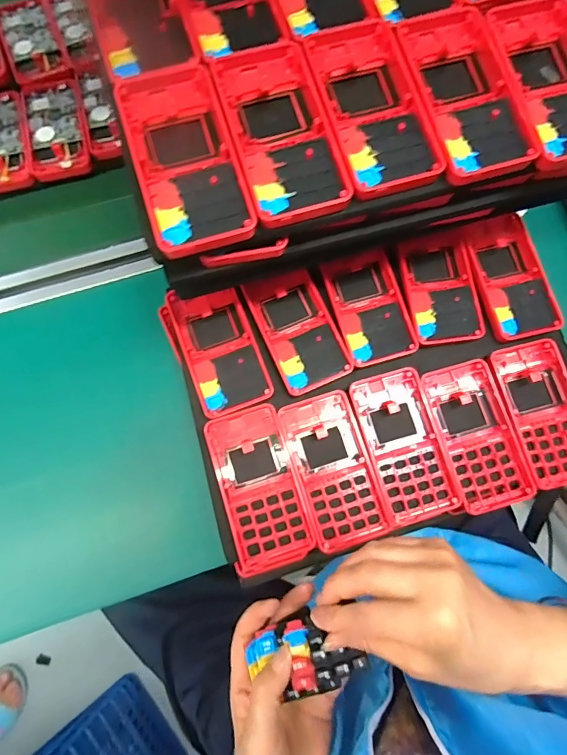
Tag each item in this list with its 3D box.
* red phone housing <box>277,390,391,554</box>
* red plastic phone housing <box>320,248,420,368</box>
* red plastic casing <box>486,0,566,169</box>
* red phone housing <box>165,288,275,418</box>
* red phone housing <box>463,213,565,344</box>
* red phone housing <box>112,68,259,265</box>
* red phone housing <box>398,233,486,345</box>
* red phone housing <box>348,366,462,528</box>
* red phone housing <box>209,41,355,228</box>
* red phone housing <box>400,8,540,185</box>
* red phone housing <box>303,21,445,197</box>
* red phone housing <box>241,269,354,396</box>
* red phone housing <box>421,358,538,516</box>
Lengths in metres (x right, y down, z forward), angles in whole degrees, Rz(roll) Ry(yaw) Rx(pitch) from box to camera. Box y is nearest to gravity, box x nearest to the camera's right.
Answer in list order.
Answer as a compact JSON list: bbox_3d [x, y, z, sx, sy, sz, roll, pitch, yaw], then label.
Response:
[{"bbox_3d":[0.042,0.077,0.357,0.063,0.020,0.123,-17,76,-5],"label":"red phone housing"},{"bbox_3d":[0.078,-0.063,0.386,0.063,0.013,0.100,-16,76,-5],"label":"red plastic phone housing"},{"bbox_3d":[0.184,-0.207,0.293,0.063,0.022,0.131,-12,76,-4],"label":"red plastic casing"},{"bbox_3d":[-0.057,-0.028,0.377,0.063,0.011,0.118,-21,76,-6],"label":"red phone housing"},{"bbox_3d":[0.212,-0.094,0.398,0.066,0.016,0.119,-13,76,-4],"label":"red phone housing"},{"bbox_3d":[-0.064,-0.143,0.276,0.063,0.020,0.128,-17,74,-3],"label":"red phone housing"},{"bbox_3d":[0.144,-0.082,0.394,0.063,0.009,0.103,-8,76,-3],"label":"red phone housing"},{"bbox_3d":[0.102,0.057,0.363,0.062,0.018,0.123,-16,76,-5],"label":"red phone housing"},{"bbox_3d":[-0.002,-0.162,0.280,0.062,0.017,0.125,-17,74,-3],"label":"red phone housing"},{"bbox_3d":[0.122,-0.195,0.290,0.064,0.019,0.126,-13,76,-4],"label":"red phone housing"},{"bbox_3d":[0.059,-0.182,0.288,0.063,0.020,0.127,-16,76,-5],"label":"red phone housing"},{"bbox_3d":[0.013,-0.043,0.382,0.062,0.013,0.109,-23,77,-6],"label":"red phone housing"},{"bbox_3d":[0.164,0.047,0.362,0.060,0.012,0.122,-15,76,-4],"label":"red phone housing"}]

